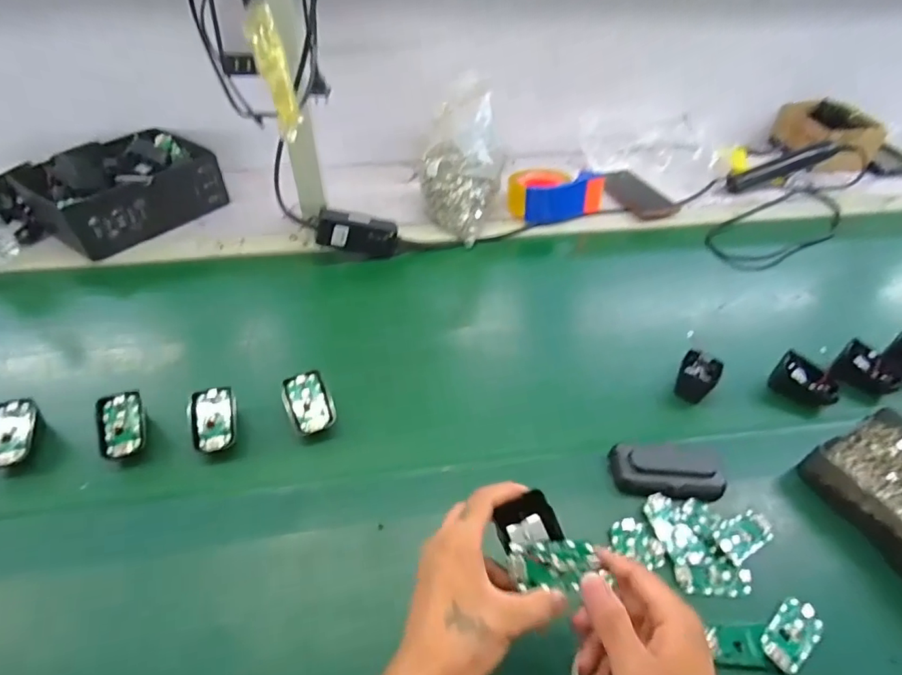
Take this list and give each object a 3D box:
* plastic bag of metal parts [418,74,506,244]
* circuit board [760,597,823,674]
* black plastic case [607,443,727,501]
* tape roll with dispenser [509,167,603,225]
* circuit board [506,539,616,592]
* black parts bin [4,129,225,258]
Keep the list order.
[{"bbox_3d":[0.014,-0.261,0.772,0.109,0.199,0.099,16,47,13],"label":"plastic bag of metal parts"},{"bbox_3d":[0.282,0.244,0.411,0.066,0.009,0.031,-24,54,-34],"label":"circuit board"},{"bbox_3d":[0.215,0.131,0.491,0.105,0.023,0.048,5,45,2],"label":"black plastic case"},{"bbox_3d":[0.176,-0.237,0.838,0.152,0.072,0.086,-2,45,-4],"label":"tape roll with dispenser"},{"bbox_3d":[0.074,0.161,0.353,0.066,0.005,0.032,-3,66,-4],"label":"circuit board"},{"bbox_3d":[-0.518,-0.246,0.810,0.179,0.085,0.254,30,51,25],"label":"black parts bin"}]

